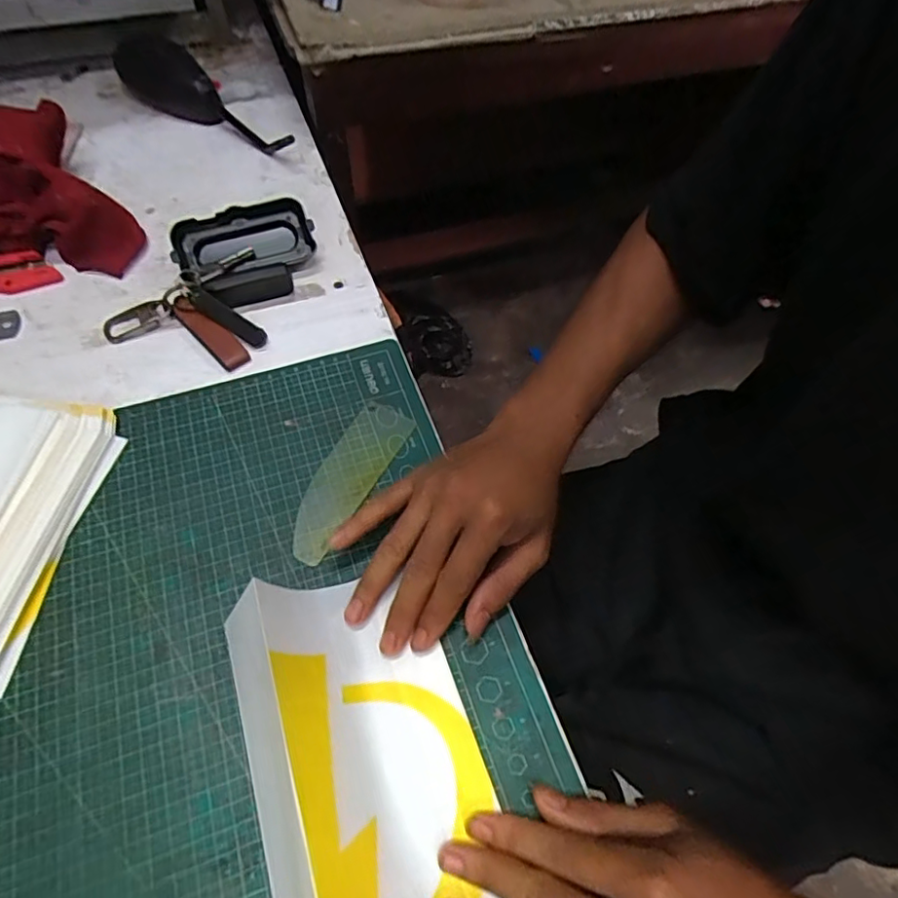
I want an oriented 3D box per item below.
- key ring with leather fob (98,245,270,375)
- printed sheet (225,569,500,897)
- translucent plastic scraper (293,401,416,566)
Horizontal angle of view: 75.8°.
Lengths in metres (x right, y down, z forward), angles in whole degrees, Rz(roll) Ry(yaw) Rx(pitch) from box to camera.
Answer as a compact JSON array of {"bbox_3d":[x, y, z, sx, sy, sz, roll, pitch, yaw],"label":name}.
[{"bbox_3d":[-0.191,-0.105,0.450,0.128,0.018,0.102,-35,66,-22],"label":"key ring with leather fob"},{"bbox_3d":[-0.040,0.153,0.283,0.110,0.055,0.192,-16,61,-13],"label":"printed sheet"},{"bbox_3d":[-0.069,0.018,0.392,0.039,0.004,0.124,26,60,12],"label":"translucent plastic scraper"}]

